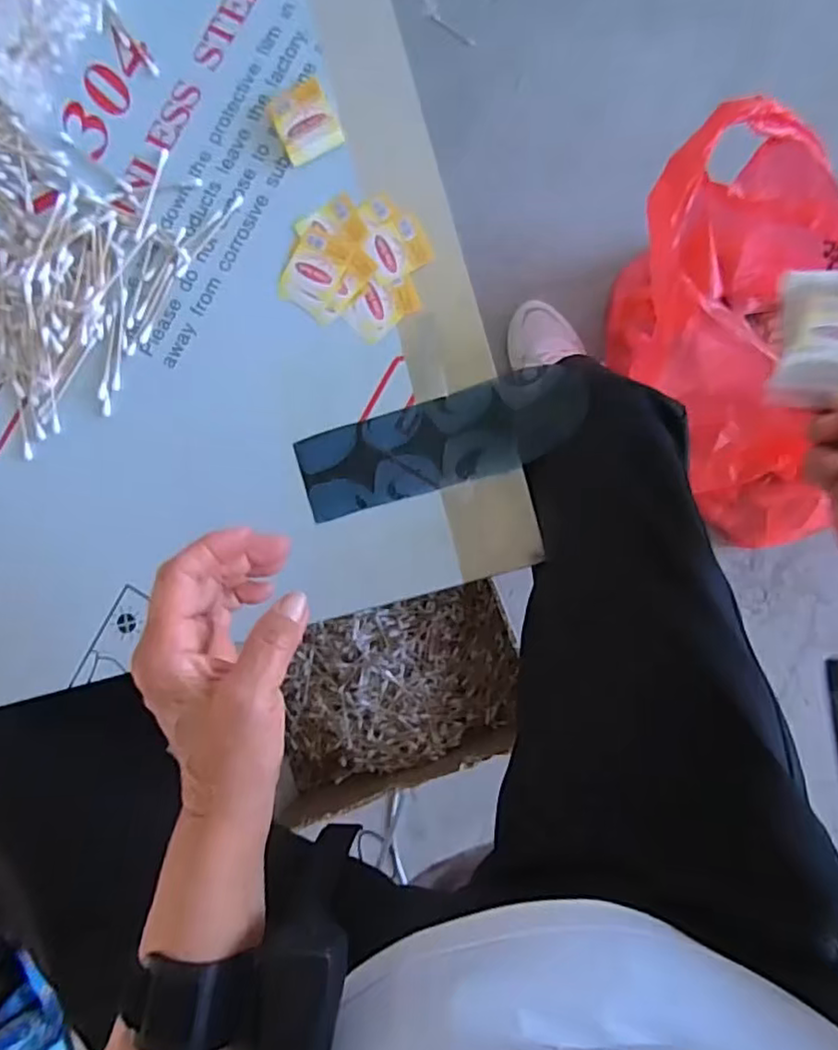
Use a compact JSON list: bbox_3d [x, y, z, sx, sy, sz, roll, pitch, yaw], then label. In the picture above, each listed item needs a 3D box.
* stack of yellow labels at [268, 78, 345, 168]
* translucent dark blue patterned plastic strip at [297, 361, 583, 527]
[{"bbox_3d":[-0.080,-0.283,0.449,0.041,0.013,0.049,-25,84,4],"label":"stack of yellow labels"},{"bbox_3d":[0.013,-0.056,0.426,0.191,0.018,0.059,-16,86,9],"label":"translucent dark blue patterned plastic strip"}]

